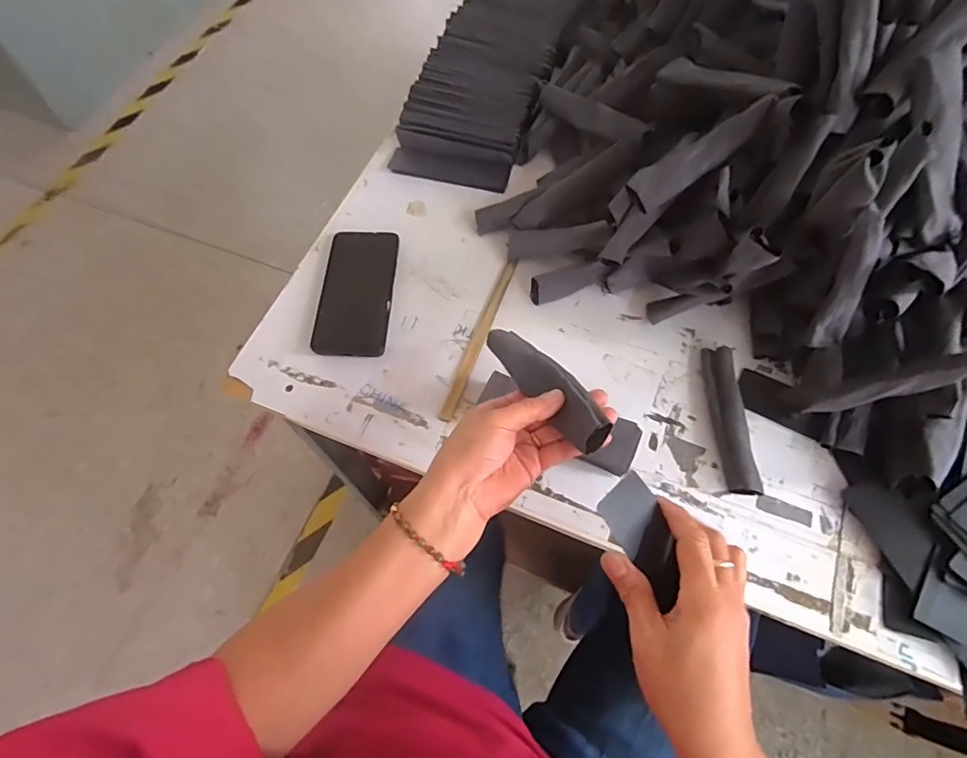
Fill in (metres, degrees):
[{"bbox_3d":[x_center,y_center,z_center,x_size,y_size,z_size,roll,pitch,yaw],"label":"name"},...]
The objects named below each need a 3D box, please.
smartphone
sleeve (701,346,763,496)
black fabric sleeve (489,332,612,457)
[{"bbox_3d":[-0.141,-0.099,0.591,0.077,0.015,0.163,2,65,2],"label":"smartphone"},{"bbox_3d":[0.242,0.037,0.516,0.028,0.025,0.151,-3,65,0],"label":"sleeve"},{"bbox_3d":[0.050,0.003,0.431,0.032,0.026,0.147,-30,46,-13],"label":"black fabric sleeve"}]

